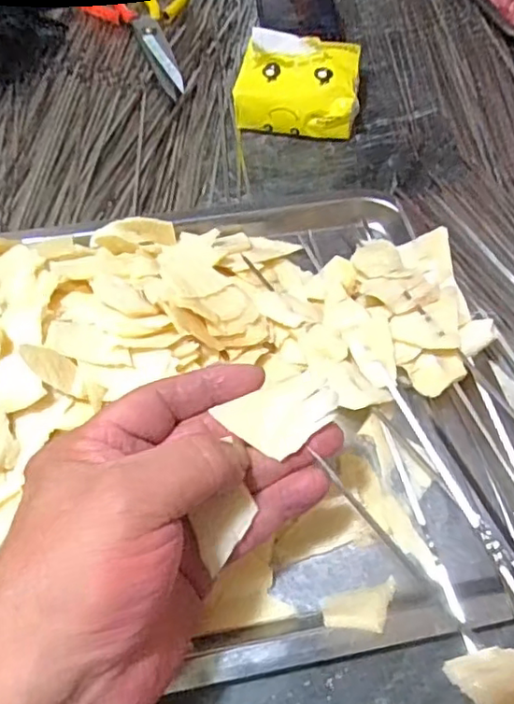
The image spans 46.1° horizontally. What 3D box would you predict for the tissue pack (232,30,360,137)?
[{"bbox_3d":[0.035,-0.219,0.484,0.092,0.058,0.074,10,58,6],"label":"tissue pack"}]

